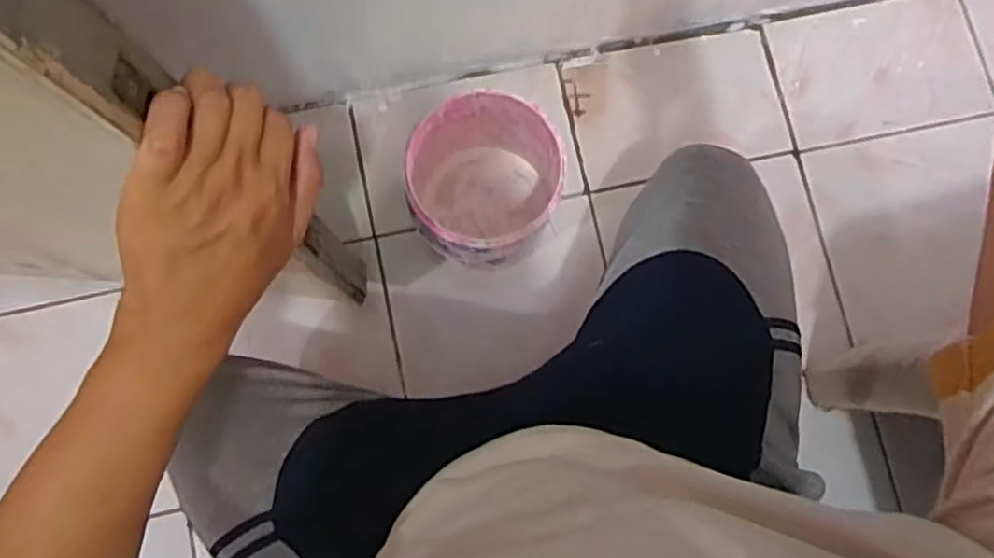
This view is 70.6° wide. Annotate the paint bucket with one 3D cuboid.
[{"bbox_3d":[-0.015,-0.114,0.876,0.172,0.186,0.182,0,82,0],"label":"paint bucket"}]

